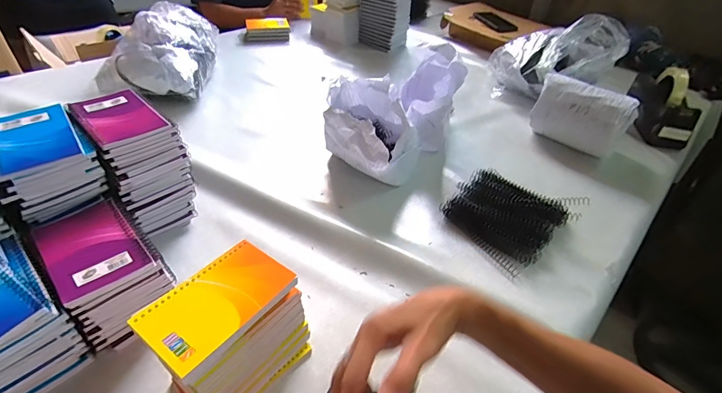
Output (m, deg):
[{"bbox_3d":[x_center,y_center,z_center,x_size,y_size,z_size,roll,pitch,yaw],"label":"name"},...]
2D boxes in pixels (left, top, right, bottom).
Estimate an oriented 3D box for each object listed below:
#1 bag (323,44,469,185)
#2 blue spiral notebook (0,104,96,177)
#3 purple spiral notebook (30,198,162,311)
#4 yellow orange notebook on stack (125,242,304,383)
[{"bbox_3d":[0.068,-0.172,0.738,0.189,0.158,0.365,27,45,26],"label":"bag"},{"bbox_3d":[-0.383,-0.070,0.446,0.089,0.014,0.129,-27,49,-32],"label":"blue spiral notebook"},{"bbox_3d":[-0.287,0.056,0.407,0.082,0.013,0.133,-30,50,-34],"label":"purple spiral notebook"},{"bbox_3d":[-0.134,0.098,0.356,0.083,0.011,0.127,27,45,25],"label":"yellow orange notebook on stack"}]

